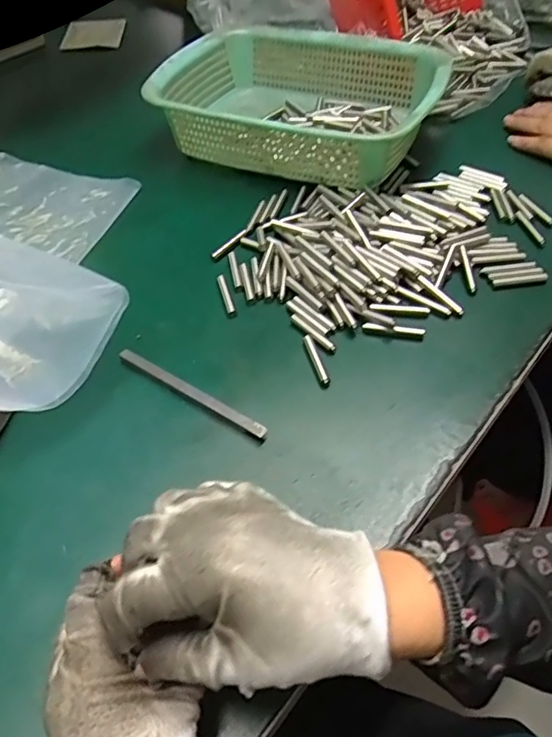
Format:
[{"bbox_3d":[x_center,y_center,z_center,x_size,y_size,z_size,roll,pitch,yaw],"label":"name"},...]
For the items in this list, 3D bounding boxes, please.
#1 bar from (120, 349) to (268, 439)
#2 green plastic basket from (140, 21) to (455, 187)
[{"bbox_3d":[-0.064,0.017,0.415,0.135,0.010,0.009,27,56,23],"label":"bar"},{"bbox_3d":[0.029,-0.290,0.621,0.281,0.074,0.212,15,52,15],"label":"green plastic basket"}]

